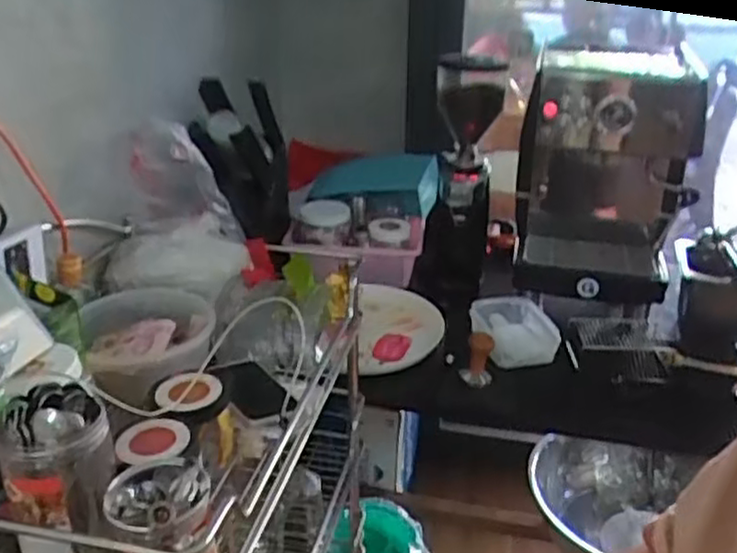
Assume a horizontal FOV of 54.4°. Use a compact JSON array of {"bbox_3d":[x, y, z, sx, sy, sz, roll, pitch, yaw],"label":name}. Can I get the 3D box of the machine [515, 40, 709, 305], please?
[{"bbox_3d":[0.442,-0.179,1.369,0.296,0.408,0.309,7,24,13],"label":"machine"}]

